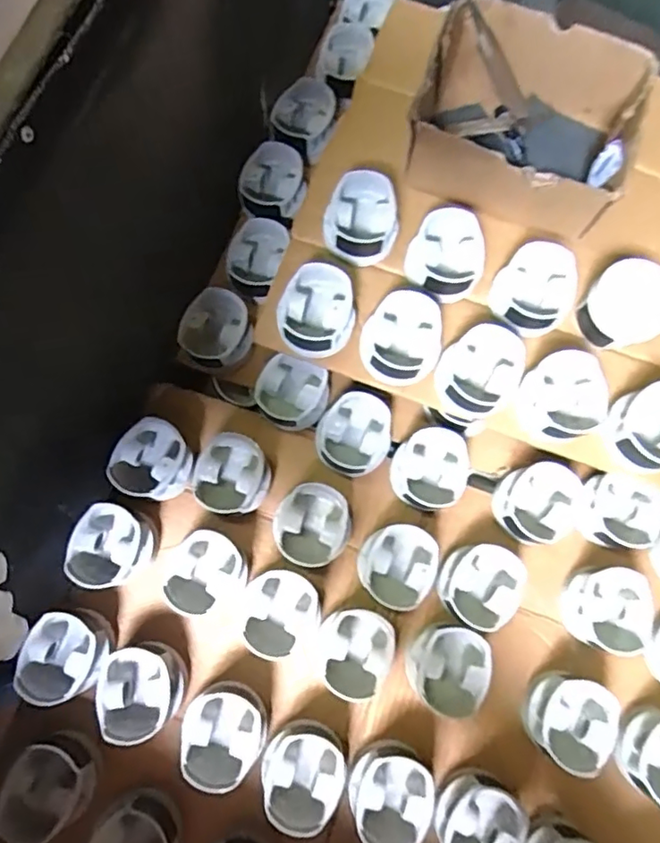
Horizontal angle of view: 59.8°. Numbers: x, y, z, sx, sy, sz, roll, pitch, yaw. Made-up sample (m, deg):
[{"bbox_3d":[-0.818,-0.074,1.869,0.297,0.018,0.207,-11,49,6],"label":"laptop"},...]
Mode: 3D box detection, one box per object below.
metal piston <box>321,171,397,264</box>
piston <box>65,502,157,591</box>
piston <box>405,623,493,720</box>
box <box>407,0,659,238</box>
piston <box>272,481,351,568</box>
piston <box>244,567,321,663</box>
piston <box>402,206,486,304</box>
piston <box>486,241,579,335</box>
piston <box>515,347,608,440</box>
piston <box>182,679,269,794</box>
[{"bbox_3d":[0.031,-0.205,0.585,0.076,0.053,0.081,2,76,-1],"label":"metal piston"},{"bbox_3d":[-0.210,0.121,0.555,0.065,0.045,0.076,10,76,2],"label":"piston"},{"bbox_3d":[0.109,0.228,0.535,0.071,0.036,0.076,0,76,-1],"label":"piston"},{"bbox_3d":[0.193,-0.301,0.585,0.205,0.097,0.170,22,77,4],"label":"box"},{"bbox_3d":[-0.017,0.101,0.559,0.071,0.038,0.075,0,76,-1],"label":"piston"},{"bbox_3d":[-0.047,0.181,0.542,0.071,0.039,0.076,0,76,-1],"label":"piston"},{"bbox_3d":[0.117,-0.163,0.573,0.069,0.057,0.073,0,76,-1],"label":"piston"},{"bbox_3d":[0.200,-0.128,0.562,0.074,0.055,0.074,0,76,-1],"label":"piston"},{"bbox_3d":[0.219,-0.021,0.540,0.076,0.047,0.074,0,76,-1],"label":"piston"},{"bbox_3d":[-0.094,0.280,0.515,0.070,0.046,0.076,0,76,-1],"label":"piston"}]

